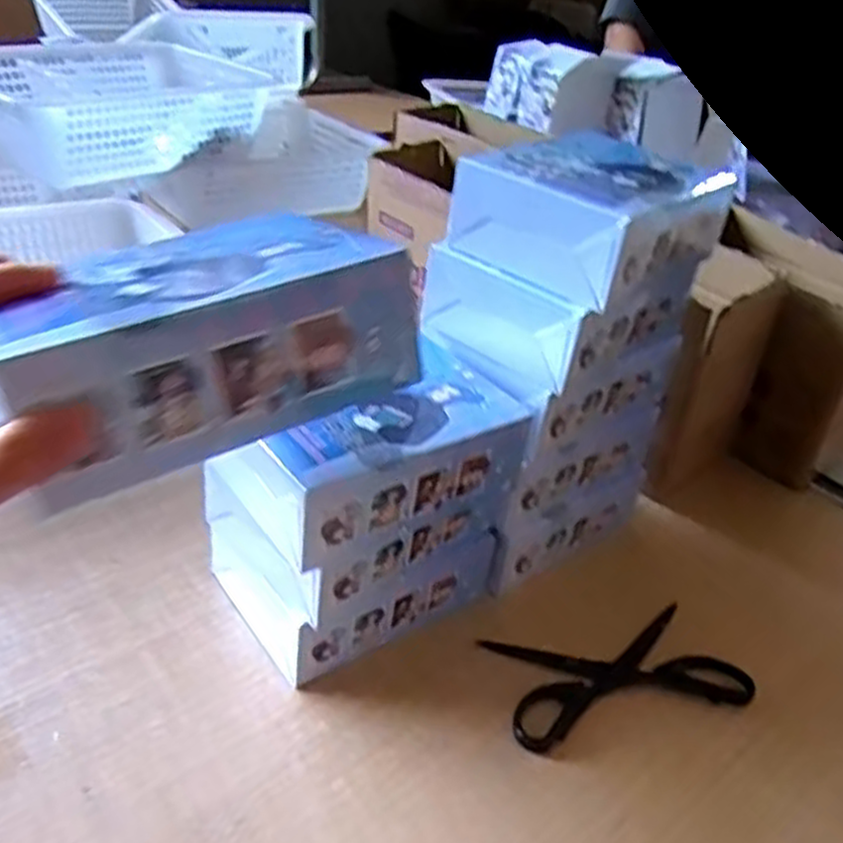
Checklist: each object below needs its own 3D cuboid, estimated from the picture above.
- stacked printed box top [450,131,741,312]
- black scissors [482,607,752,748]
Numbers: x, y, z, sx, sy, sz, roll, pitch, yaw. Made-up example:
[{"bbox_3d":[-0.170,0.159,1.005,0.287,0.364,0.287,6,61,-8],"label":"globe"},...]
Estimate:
[{"bbox_3d":[0.107,-0.128,0.490,0.117,0.064,0.143,29,37,31],"label":"stacked printed box top"},{"bbox_3d":[0.121,0.156,0.498,0.153,0.008,0.078,-4,33,-18],"label":"black scissors"}]

